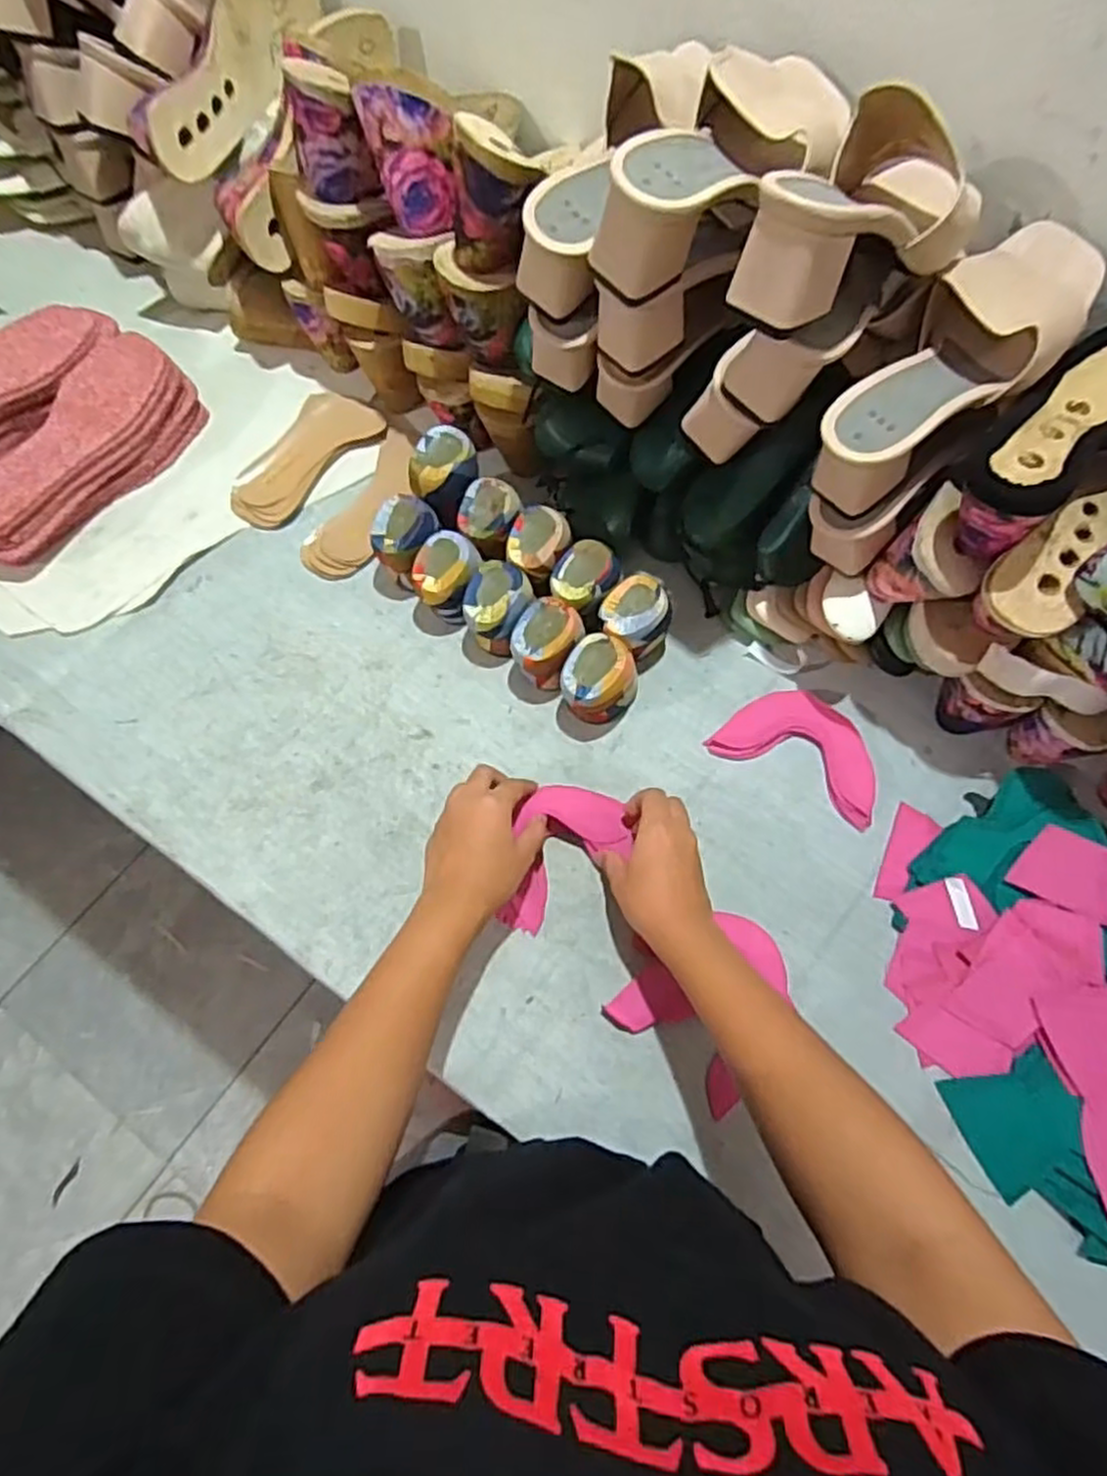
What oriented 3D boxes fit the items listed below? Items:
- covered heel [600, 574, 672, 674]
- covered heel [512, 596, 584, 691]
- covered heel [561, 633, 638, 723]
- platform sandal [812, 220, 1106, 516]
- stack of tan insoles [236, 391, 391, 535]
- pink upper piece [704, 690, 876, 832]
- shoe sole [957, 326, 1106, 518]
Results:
[{"bbox_3d":[0.070,-0.096,0.640,0.057,0.077,0.060,0,68,0],"label":"covered heel"},{"bbox_3d":[-0.004,-0.075,0.628,0.059,0.067,0.063,9,68,4],"label":"covered heel"},{"bbox_3d":[0.037,-0.045,0.615,0.058,0.071,0.059,0,68,0],"label":"covered heel"},{"bbox_3d":[0.275,-0.252,0.503,0.084,0.085,0.234,40,73,15],"label":"platform sandal"},{"bbox_3d":[-0.242,-0.271,0.726,0.070,0.020,0.161,36,72,14],"label":"stack of tan insoles"},{"bbox_3d":[0.212,0.007,0.630,0.138,0.011,0.083,30,71,11],"label":"pink upper piece"},{"bbox_3d":[0.346,-0.210,0.487,0.231,0.055,0.082,-39,73,-14],"label":"shoe sole"}]

